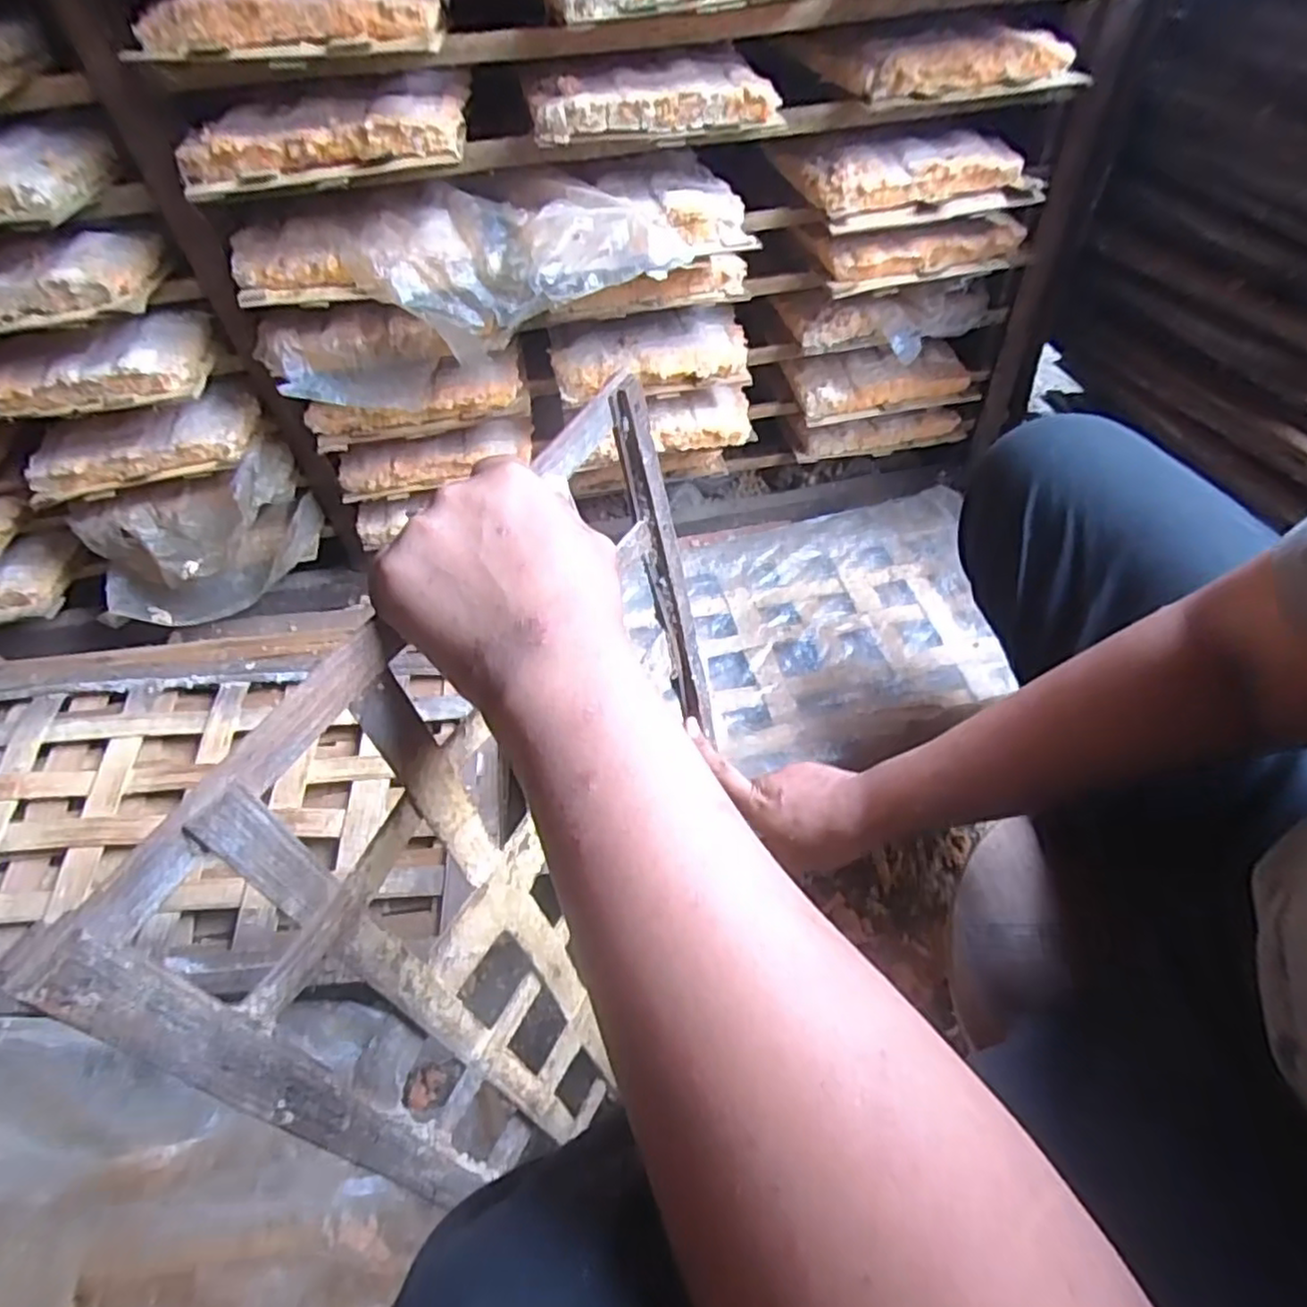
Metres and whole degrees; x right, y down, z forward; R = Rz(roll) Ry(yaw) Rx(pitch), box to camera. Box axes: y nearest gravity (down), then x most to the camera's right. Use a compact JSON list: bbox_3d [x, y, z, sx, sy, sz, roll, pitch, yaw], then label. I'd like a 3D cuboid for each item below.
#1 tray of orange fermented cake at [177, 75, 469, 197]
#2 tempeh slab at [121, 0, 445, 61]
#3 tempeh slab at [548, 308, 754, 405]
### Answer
[{"bbox_3d":[-0.273,-0.446,0.611,0.259,0.045,0.117,-19,52,-14],"label":"tray of orange fermented cake"},{"bbox_3d":[-0.278,-0.494,0.548,0.222,0.036,0.092,-5,50,-3],"label":"tempeh slab"},{"bbox_3d":[0.000,-0.344,0.813,0.226,0.042,0.081,-13,51,-10],"label":"tempeh slab"}]

